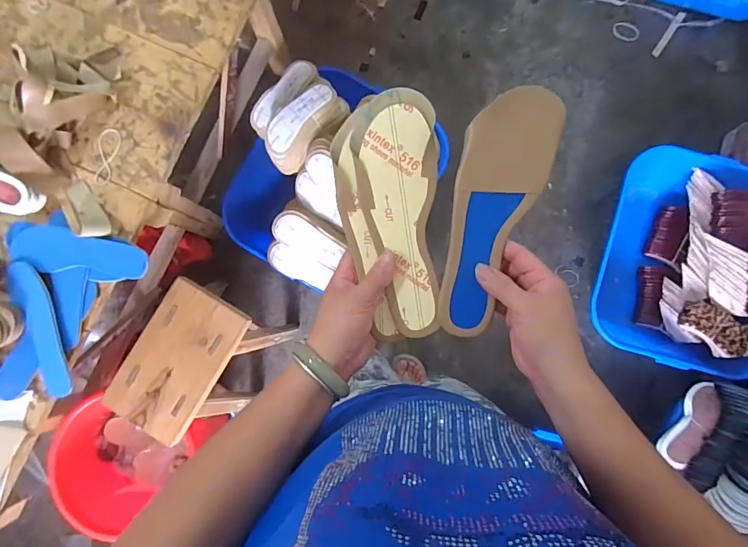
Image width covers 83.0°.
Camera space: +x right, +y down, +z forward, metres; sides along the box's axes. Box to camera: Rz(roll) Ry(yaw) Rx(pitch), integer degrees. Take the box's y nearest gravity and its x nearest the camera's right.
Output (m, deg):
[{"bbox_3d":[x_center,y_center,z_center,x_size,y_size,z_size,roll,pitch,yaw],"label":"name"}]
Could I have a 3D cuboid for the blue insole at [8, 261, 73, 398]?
[{"bbox_3d":[-0.529,0.087,0.674,0.060,0.019,0.221,-20,85,-1],"label":"blue insole"}]

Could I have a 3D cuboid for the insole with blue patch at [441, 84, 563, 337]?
[{"bbox_3d":[0.105,-0.050,0.390,0.075,0.006,0.224,15,105,2],"label":"insole with blue patch"}]

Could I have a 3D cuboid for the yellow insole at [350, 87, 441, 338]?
[{"bbox_3d":[0.028,-0.051,0.404,0.073,0.009,0.226,-7,101,0],"label":"yellow insole"}]

